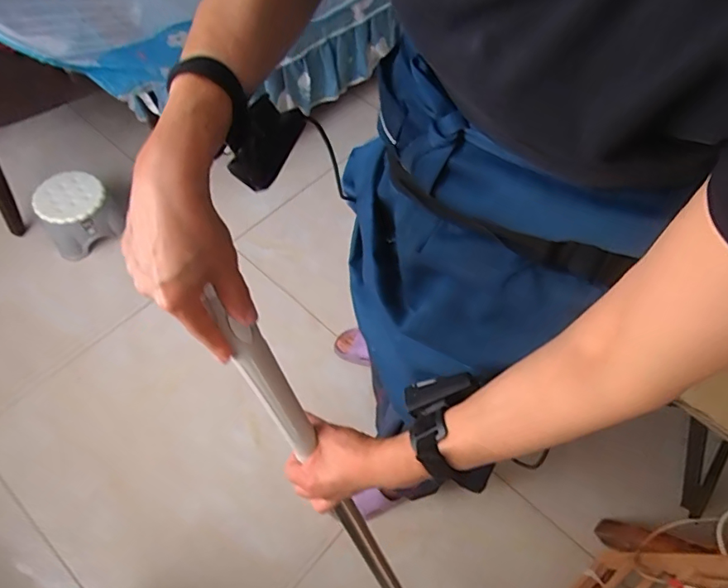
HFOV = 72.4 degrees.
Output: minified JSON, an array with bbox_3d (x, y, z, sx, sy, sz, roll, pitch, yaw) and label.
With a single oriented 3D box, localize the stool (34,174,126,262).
[{"bbox_3d":[-0.794,-0.238,1.380,0.202,0.158,0.192,3,61,-5],"label":"stool"}]

